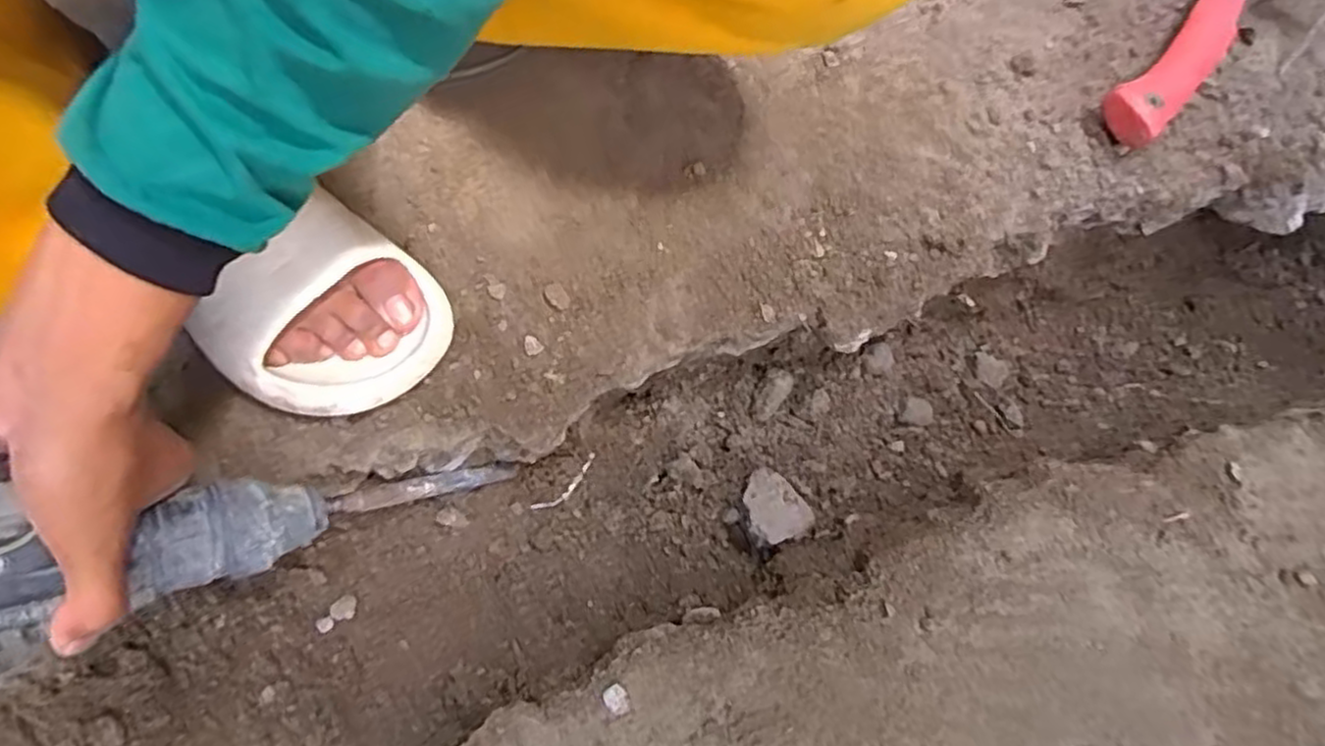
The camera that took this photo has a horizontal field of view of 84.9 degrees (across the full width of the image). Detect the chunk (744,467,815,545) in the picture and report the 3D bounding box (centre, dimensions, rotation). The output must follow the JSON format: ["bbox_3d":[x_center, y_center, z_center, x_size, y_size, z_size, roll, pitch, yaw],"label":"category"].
[{"bbox_3d":[0.075,0.090,0.491,0.042,0.027,0.048,-20,72,-9],"label":"chunk"}]

